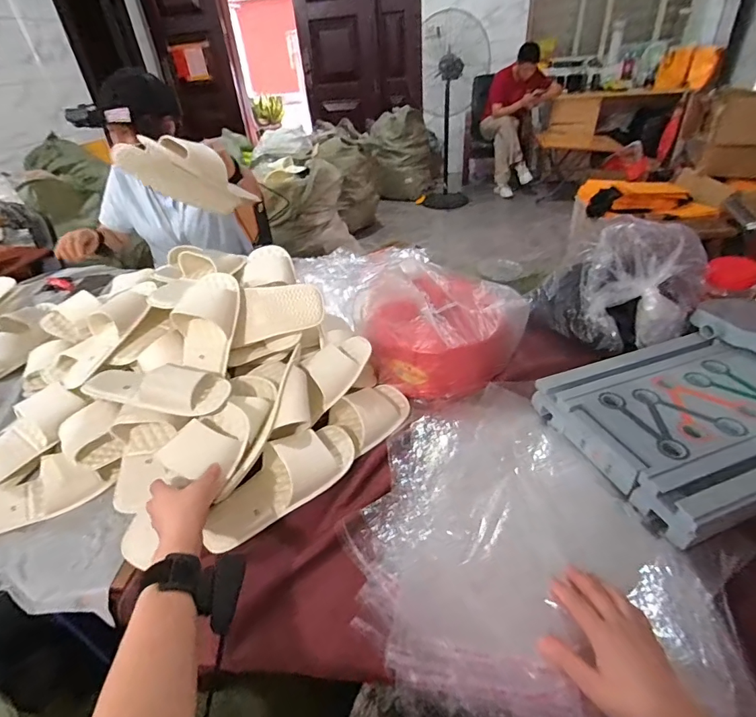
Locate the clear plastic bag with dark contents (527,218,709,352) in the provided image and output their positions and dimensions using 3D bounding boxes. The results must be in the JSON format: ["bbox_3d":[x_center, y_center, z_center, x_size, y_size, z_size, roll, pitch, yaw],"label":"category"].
[{"bbox_3d":[0.483,-0.166,0.868,0.309,0.208,0.225,20,43,30],"label":"clear plastic bag with dark contents"}]

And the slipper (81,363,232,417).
[{"bbox_3d":[-0.345,0.053,0.669,0.208,0.061,0.100,-2,36,3],"label":"slipper"}]

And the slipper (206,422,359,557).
[{"bbox_3d":[-0.143,0.169,0.627,0.242,0.056,0.112,-24,40,-24],"label":"slipper"}]

